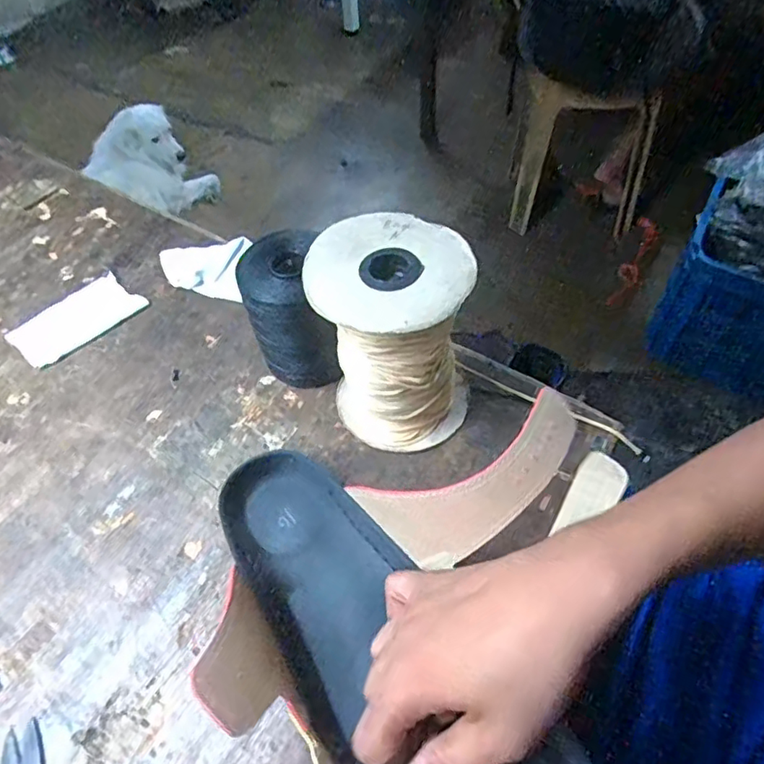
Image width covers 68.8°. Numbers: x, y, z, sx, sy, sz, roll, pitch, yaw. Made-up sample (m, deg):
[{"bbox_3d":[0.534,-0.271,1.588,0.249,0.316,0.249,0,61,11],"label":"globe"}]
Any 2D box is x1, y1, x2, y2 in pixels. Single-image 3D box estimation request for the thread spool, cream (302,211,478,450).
[{"bbox_3d":[0.010,-0.026,0.394,0.104,0.147,0.092,6,53,6],"label":"thread spool, cream"}]

